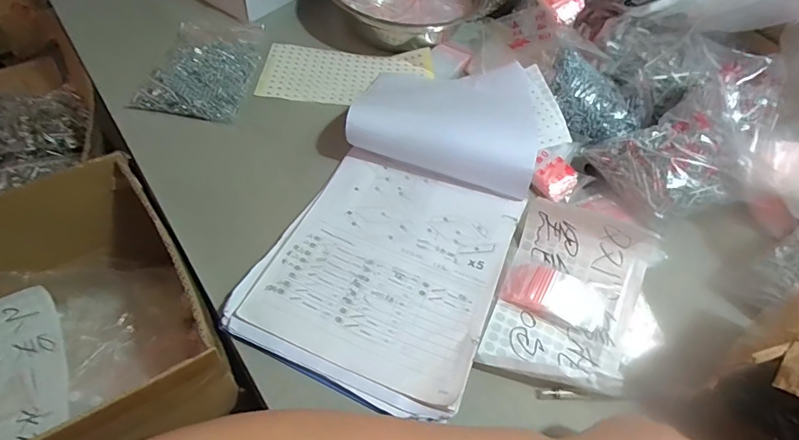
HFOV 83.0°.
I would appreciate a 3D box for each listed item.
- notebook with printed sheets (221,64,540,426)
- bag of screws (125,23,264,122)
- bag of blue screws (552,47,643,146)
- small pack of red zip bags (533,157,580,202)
[{"bbox_3d":[0.020,-0.033,0.489,0.222,0.041,0.431,19,53,7],"label":"notebook with printed sheets"},{"bbox_3d":[-0.253,-0.212,0.606,0.120,0.038,0.202,15,52,-6],"label":"bag of screws"},{"bbox_3d":[0.251,-0.160,0.590,0.098,0.054,0.117,-10,58,-16],"label":"bag of blue screws"},{"bbox_3d":[0.190,-0.049,0.545,0.045,0.016,0.048,34,62,18],"label":"small pack of red zip bags"}]

